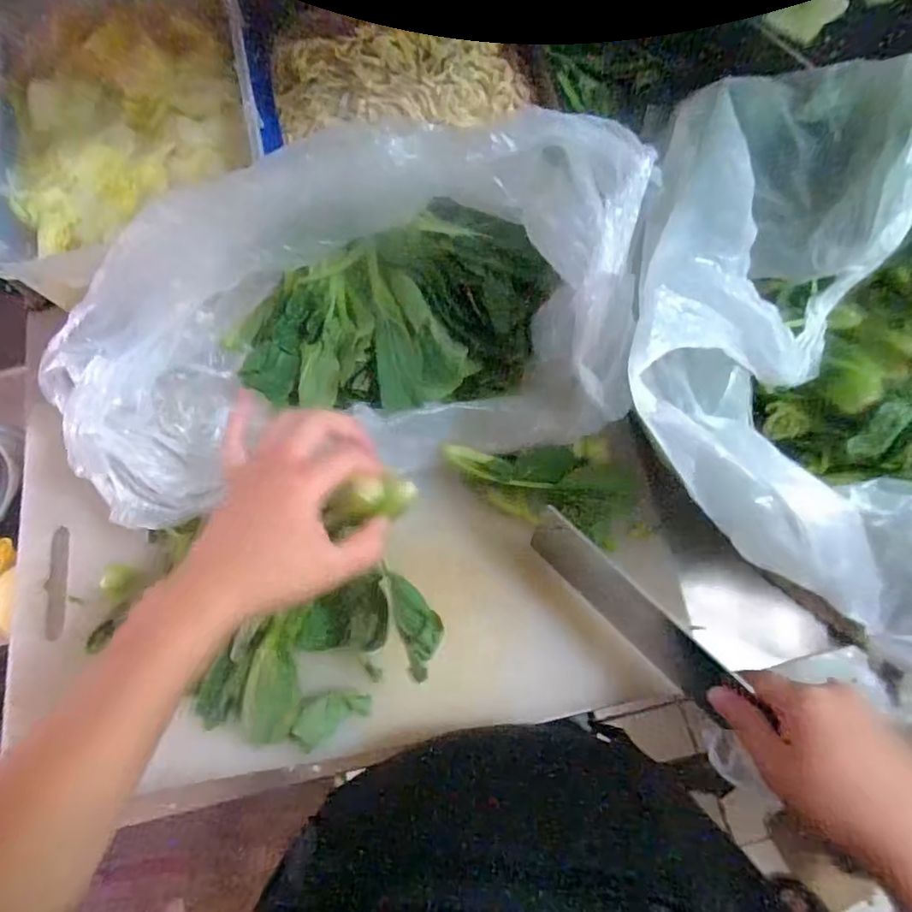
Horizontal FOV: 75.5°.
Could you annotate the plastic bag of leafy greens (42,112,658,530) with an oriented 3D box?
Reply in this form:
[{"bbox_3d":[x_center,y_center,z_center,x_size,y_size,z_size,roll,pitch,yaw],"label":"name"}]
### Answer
[{"bbox_3d":[-0.086,-0.112,0.440,0.430,0.187,0.232,-11,70,-2],"label":"plastic bag of leafy greens"}]

